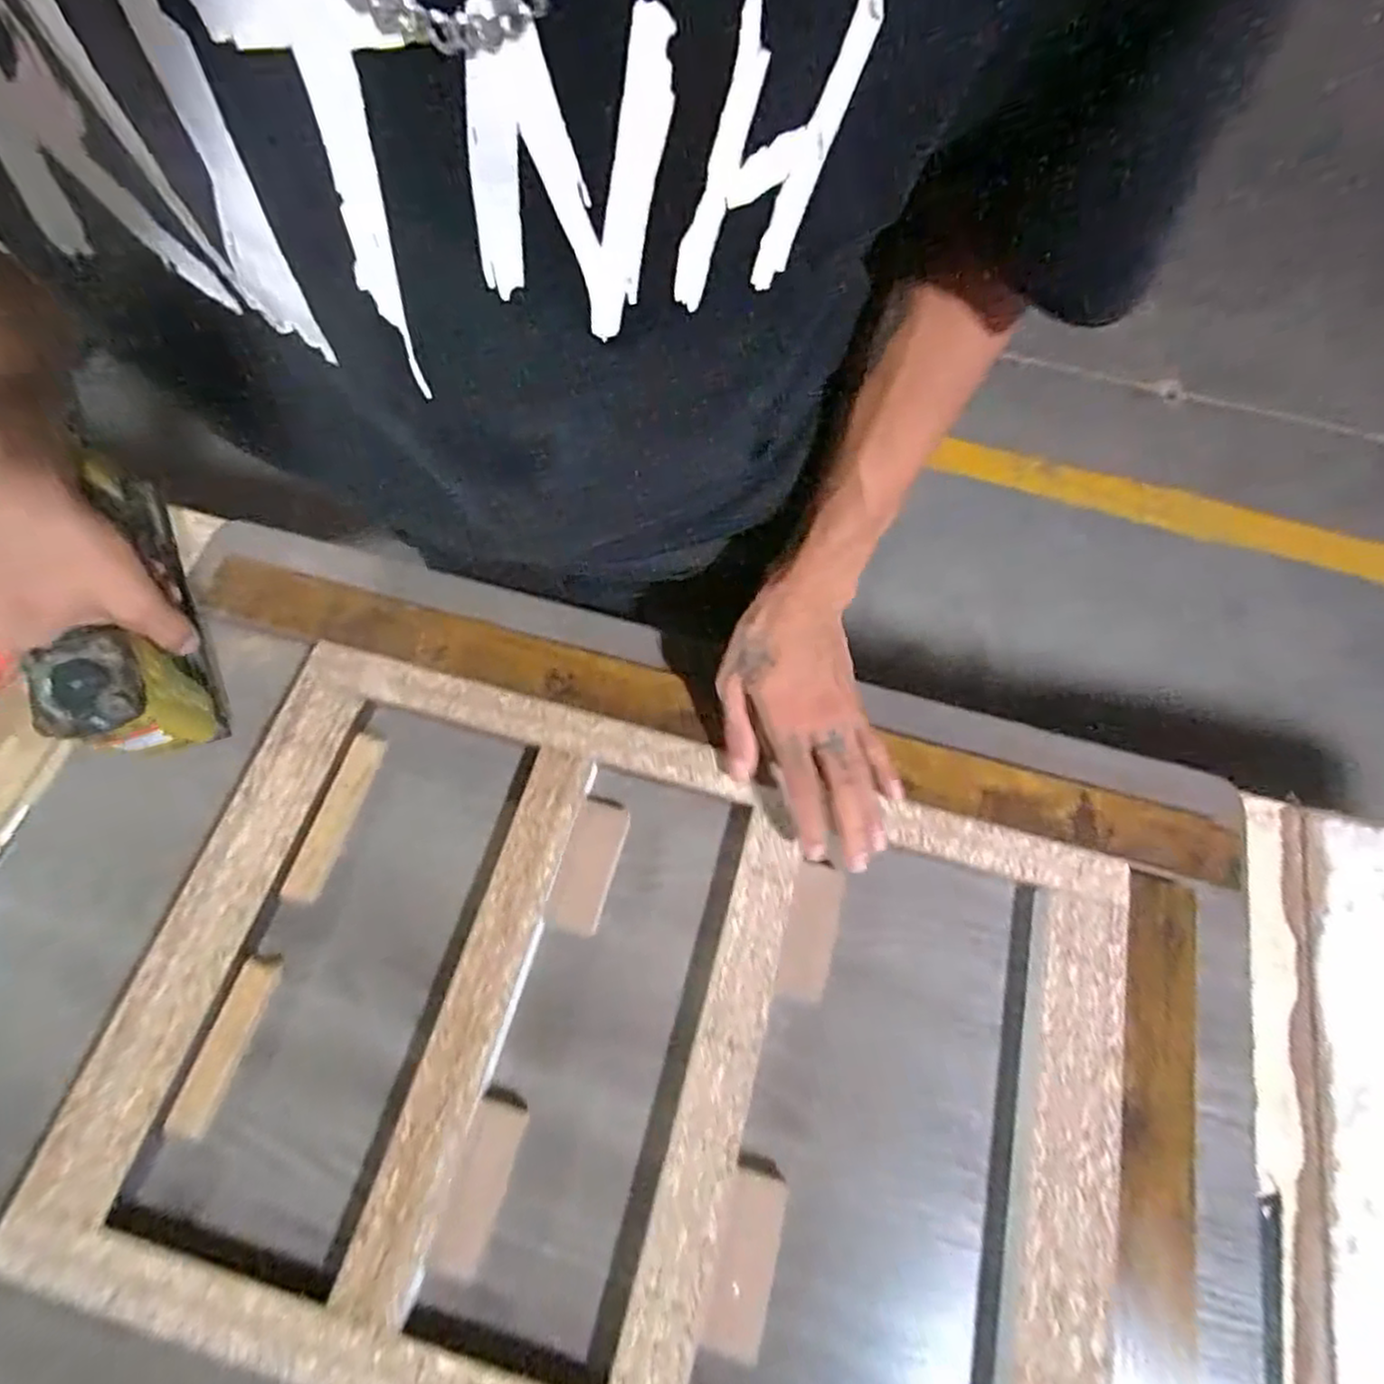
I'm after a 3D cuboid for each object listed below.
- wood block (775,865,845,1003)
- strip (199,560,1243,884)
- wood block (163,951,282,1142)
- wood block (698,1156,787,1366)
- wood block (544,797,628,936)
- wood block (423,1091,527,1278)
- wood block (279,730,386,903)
[{"bbox_3d":[0.074,0.150,0.439,0.031,0.011,0.079,12,68,6],"label":"wood block"},{"bbox_3d":[-0.003,0.013,0.490,0.727,0.014,0.054,15,69,6],"label":"strip"},{"bbox_3d":[-0.267,0.203,0.404,0.018,0.013,0.095,16,69,7],"label":"wood block"},{"bbox_3d":[0.027,0.299,0.373,0.031,0.016,0.083,12,68,6],"label":"wood block"},{"bbox_3d":[-0.065,0.108,0.442,0.032,0.012,0.080,15,69,7],"label":"wood block"},{"bbox_3d":[-0.117,0.270,0.387,0.028,0.019,0.081,11,68,5],"label":"wood block"},{"bbox_3d":[-0.230,0.081,0.456,0.019,0.015,0.111,15,69,7],"label":"wood block"}]

